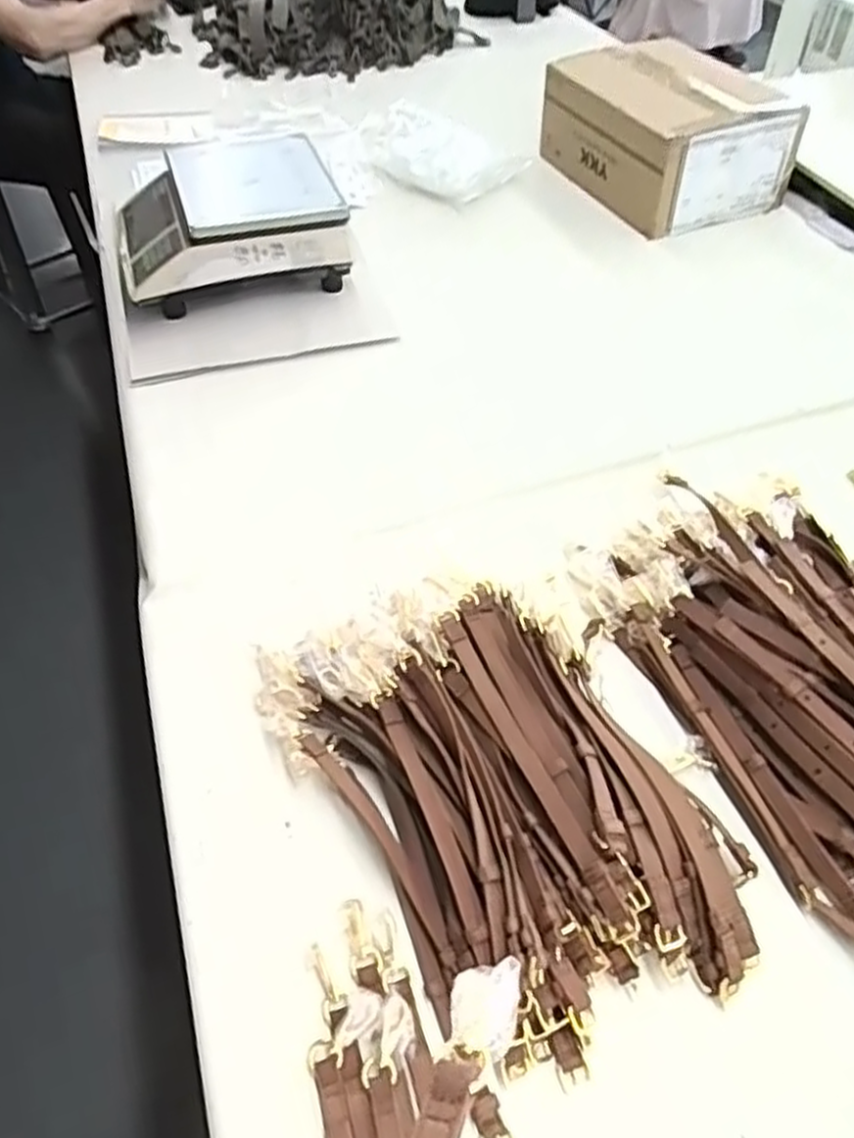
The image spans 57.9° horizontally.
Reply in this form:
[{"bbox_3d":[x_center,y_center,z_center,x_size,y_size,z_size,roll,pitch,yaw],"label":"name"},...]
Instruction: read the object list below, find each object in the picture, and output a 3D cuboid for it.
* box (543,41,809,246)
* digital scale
[{"bbox_3d":[0.391,-0.729,1.279,0.269,0.173,0.357,-22,54,-15],"label":"box"},{"bbox_3d":[-0.286,-0.495,1.109,0.308,0.131,0.249,-16,52,-11],"label":"digital scale"}]

